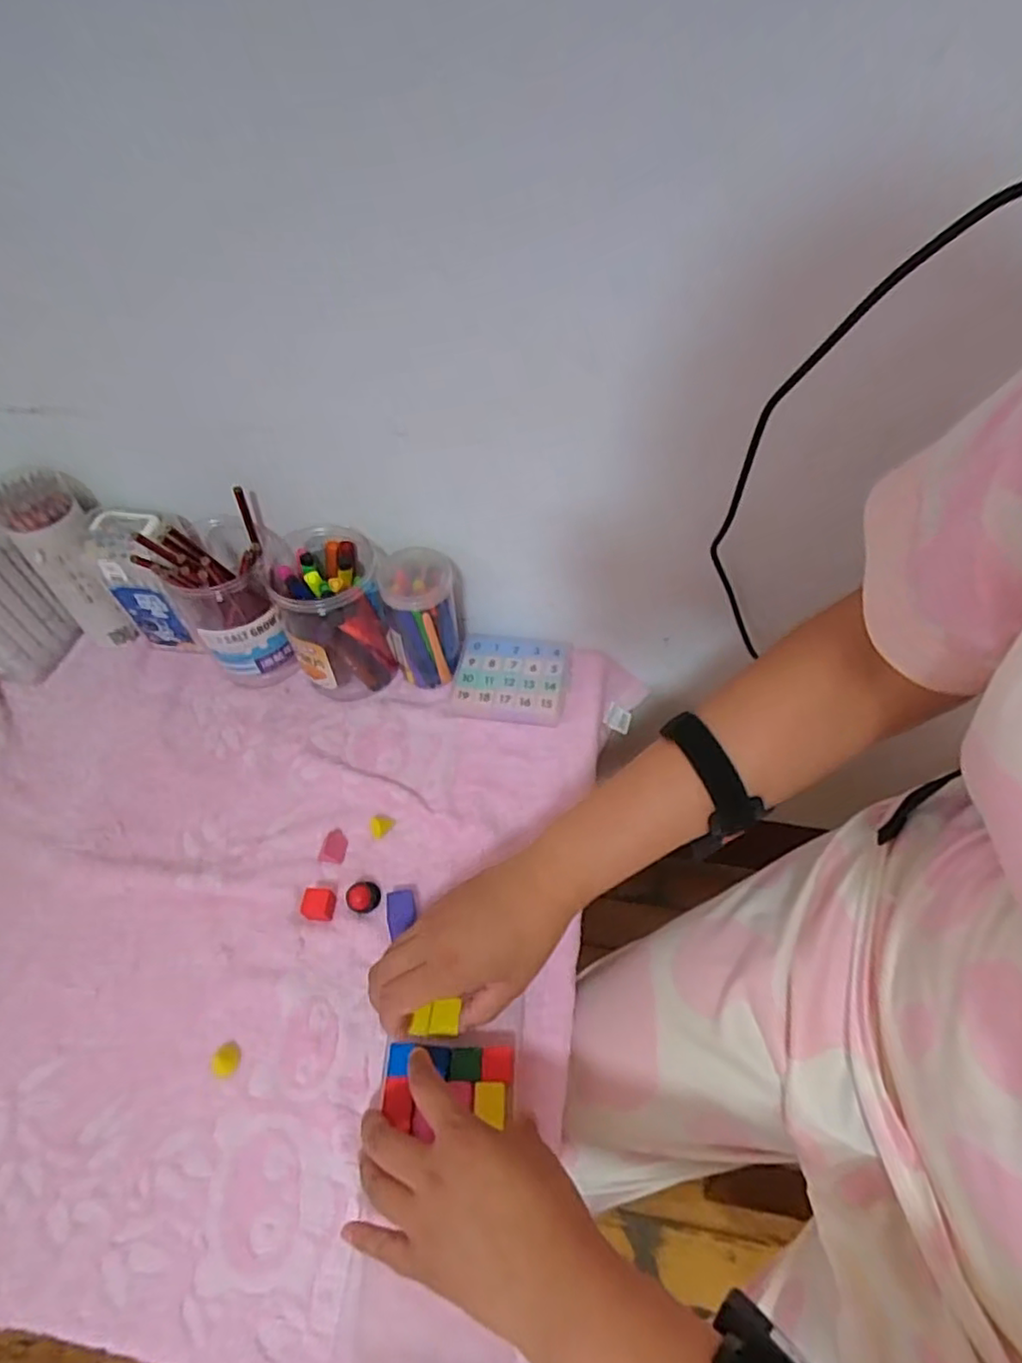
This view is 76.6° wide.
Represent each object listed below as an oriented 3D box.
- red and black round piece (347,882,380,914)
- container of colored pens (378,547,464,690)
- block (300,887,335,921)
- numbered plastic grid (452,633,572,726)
[{"bbox_3d":[-0.121,0.175,0.526,0.026,0.015,0.023,-21,55,-13],"label":"red and black round piece"},{"bbox_3d":[-0.085,-0.059,0.627,0.068,0.123,0.076,-1,53,2],"label":"container of colored pens"},{"bbox_3d":[-0.156,0.180,0.521,0.025,0.021,0.021,0,53,3],"label":"block"},{"bbox_3d":[0.002,-0.008,0.652,0.113,0.024,0.101,7,54,8],"label":"numbered plastic grid"}]

